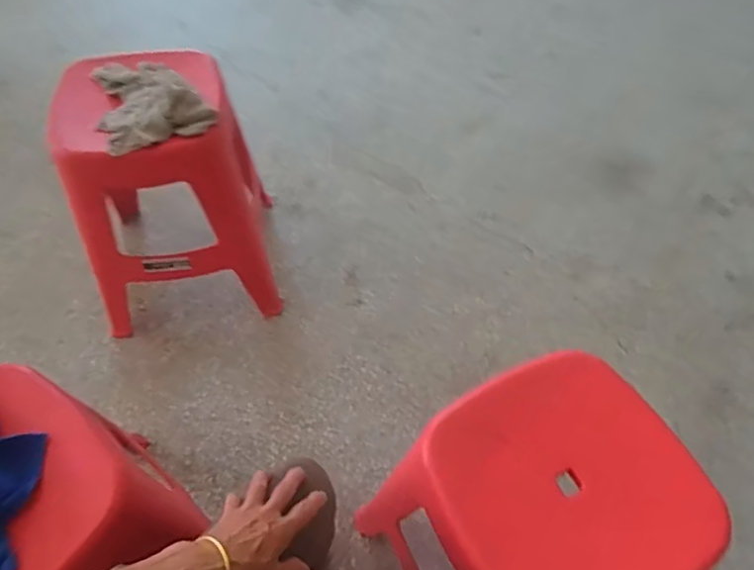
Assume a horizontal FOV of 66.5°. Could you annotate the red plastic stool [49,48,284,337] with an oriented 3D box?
[{"bbox_3d":[-0.429,-0.198,1.208,0.342,0.496,0.337,-9,55,-9],"label":"red plastic stool"}]

